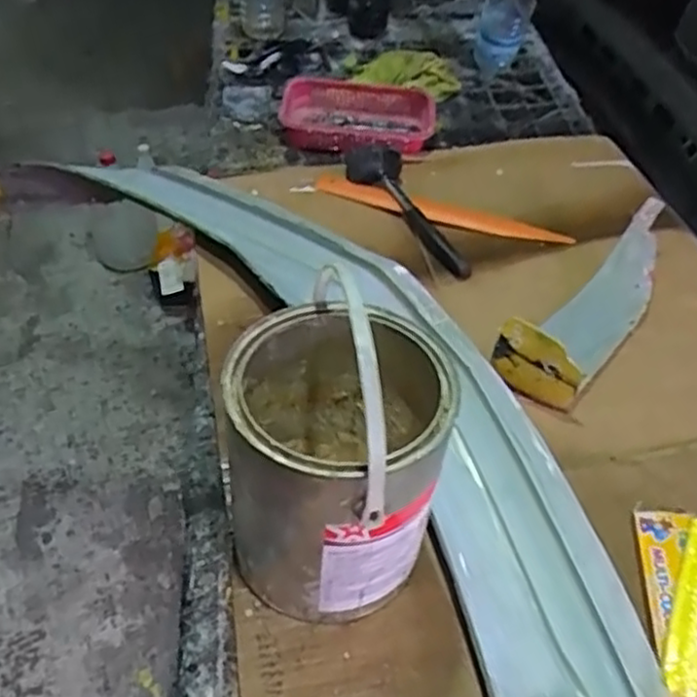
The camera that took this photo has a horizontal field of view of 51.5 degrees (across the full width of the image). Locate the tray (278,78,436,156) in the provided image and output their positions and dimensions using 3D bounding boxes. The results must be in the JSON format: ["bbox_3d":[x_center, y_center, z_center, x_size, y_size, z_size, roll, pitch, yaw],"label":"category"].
[{"bbox_3d":[0.012,-0.358,1.123,0.239,0.049,0.172,8,48,5],"label":"tray"}]

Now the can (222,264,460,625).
[{"bbox_3d":[-0.007,0.069,0.546,0.155,0.265,0.169,0,45,0],"label":"can"}]

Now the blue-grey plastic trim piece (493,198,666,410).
[{"bbox_3d":[0.284,-0.055,0.814,0.089,0.072,0.305,32,53,28],"label":"blue-grey plastic trim piece"}]

